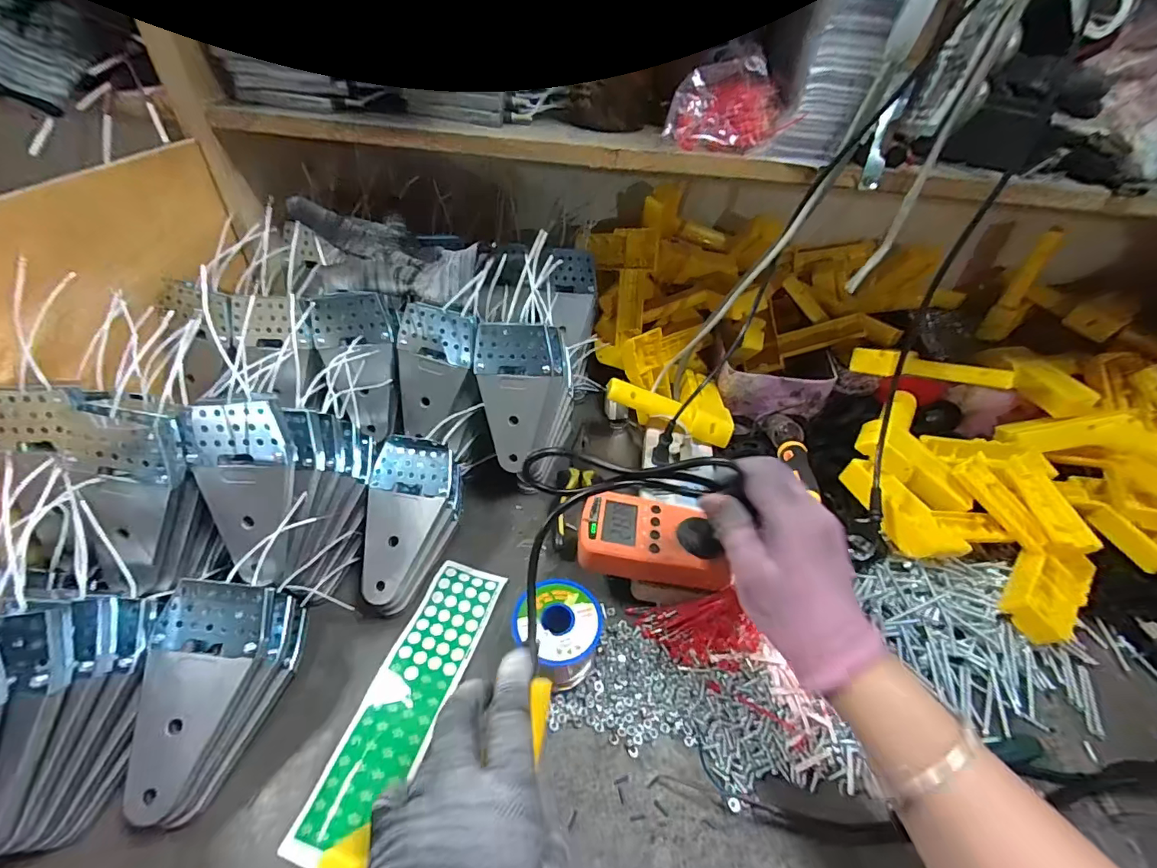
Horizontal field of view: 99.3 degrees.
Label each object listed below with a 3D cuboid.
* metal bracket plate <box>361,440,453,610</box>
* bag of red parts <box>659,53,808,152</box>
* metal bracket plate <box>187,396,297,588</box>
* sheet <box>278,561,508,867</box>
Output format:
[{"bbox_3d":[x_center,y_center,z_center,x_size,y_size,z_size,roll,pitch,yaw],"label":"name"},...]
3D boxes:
[{"bbox_3d":[-0.154,0.072,0.425,0.068,0.014,0.141,8,69,4],"label":"metal bracket plate"},{"bbox_3d":[0.126,-0.274,0.410,0.098,0.062,0.039,7,43,3],"label":"bag of red parts"},{"bbox_3d":[-0.234,0.042,0.345,0.063,0.130,0.015,2,13,-3],"label":"metal bracket plate"},{"bbox_3d":[-0.129,0.195,0.380,0.062,0.009,0.216,16,44,12],"label":"sheet"}]

